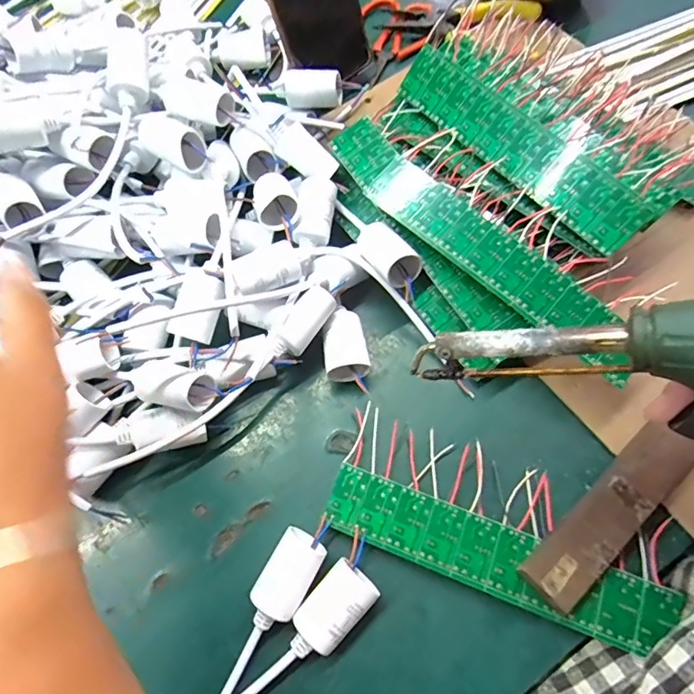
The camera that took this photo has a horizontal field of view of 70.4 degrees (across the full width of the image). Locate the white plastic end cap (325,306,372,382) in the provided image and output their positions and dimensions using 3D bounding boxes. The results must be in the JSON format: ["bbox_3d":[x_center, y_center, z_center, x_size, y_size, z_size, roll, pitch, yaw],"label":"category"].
[{"bbox_3d":[-0.002,0.000,0.345,0.029,0.027,0.053,-13,70,0],"label":"white plastic end cap"}]

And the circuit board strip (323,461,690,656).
[{"bbox_3d":[0.086,0.121,0.289,0.199,0.004,0.036,19,69,11],"label":"circuit board strip"}]

